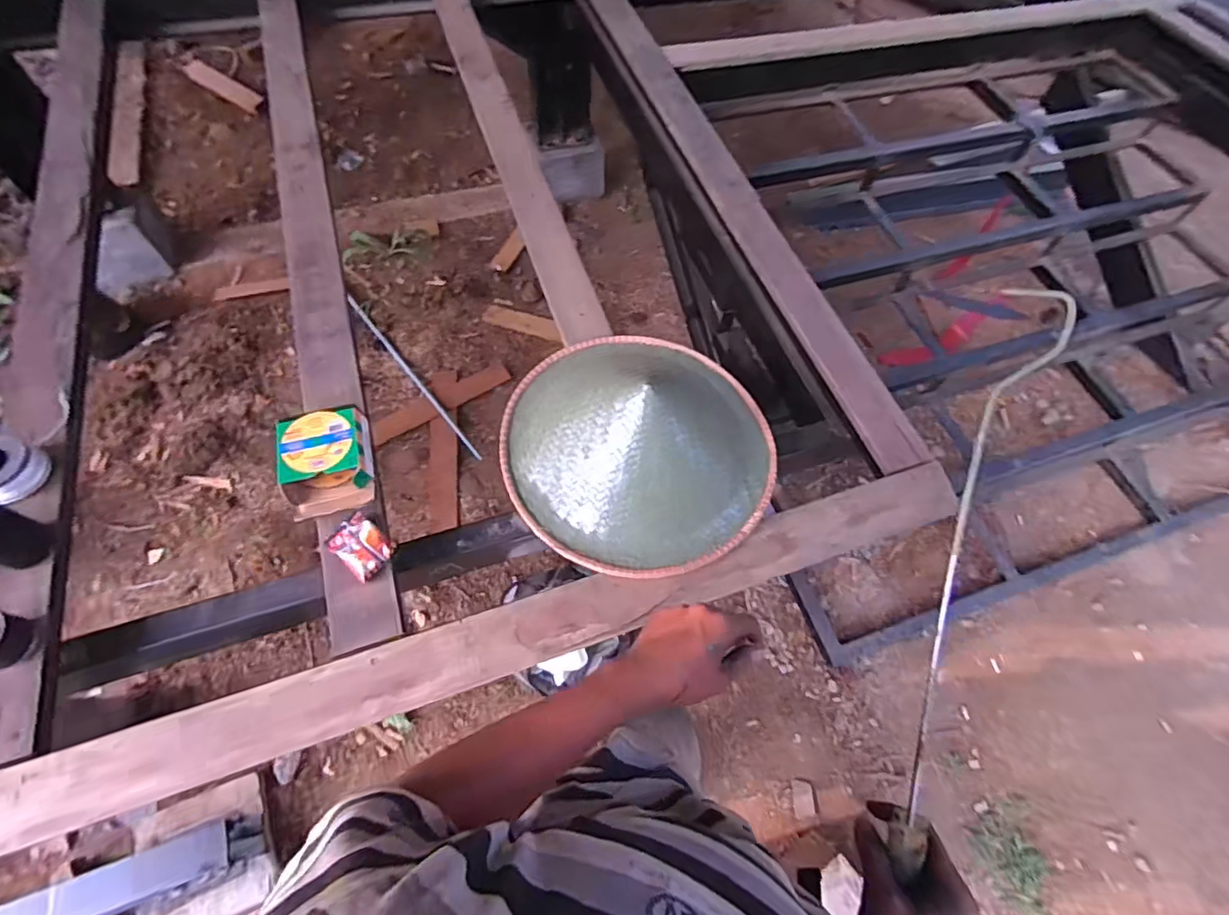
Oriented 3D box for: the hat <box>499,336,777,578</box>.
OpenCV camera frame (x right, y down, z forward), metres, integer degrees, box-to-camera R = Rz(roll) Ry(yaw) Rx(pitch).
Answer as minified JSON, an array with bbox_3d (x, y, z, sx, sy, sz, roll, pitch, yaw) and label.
[{"bbox_3d":[0.040,-0.047,0.822,0.410,0.140,0.399,2,61,-3],"label":"hat"}]

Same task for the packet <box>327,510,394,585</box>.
[{"bbox_3d":[-0.349,0.123,0.765,0.081,0.017,0.061,39,66,16],"label":"packet"}]

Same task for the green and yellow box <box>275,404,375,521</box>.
[{"bbox_3d":[-0.424,0.006,0.807,0.128,0.050,0.152,-10,63,-9],"label":"green and yellow box"}]

